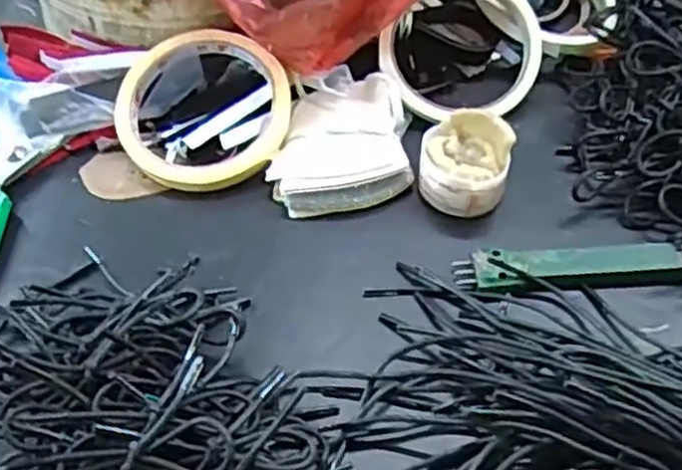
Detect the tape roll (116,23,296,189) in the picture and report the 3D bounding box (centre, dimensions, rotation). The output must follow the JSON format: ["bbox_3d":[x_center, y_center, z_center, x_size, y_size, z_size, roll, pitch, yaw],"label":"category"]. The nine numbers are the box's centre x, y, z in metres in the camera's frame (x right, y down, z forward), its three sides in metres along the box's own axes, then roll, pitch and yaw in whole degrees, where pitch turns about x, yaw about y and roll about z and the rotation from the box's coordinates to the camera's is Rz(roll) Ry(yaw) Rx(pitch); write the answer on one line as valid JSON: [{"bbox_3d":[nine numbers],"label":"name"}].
[{"bbox_3d":[-0.074,-0.067,0.425,0.090,0.015,0.090,-1,74,2],"label":"tape roll"}]

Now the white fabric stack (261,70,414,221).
[{"bbox_3d":[0.001,-0.049,0.423,0.070,0.027,0.085,2,49,2],"label":"white fabric stack"}]

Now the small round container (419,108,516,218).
[{"bbox_3d":[0.063,-0.036,0.401,0.043,0.048,0.048,7,50,7],"label":"small round container"}]

